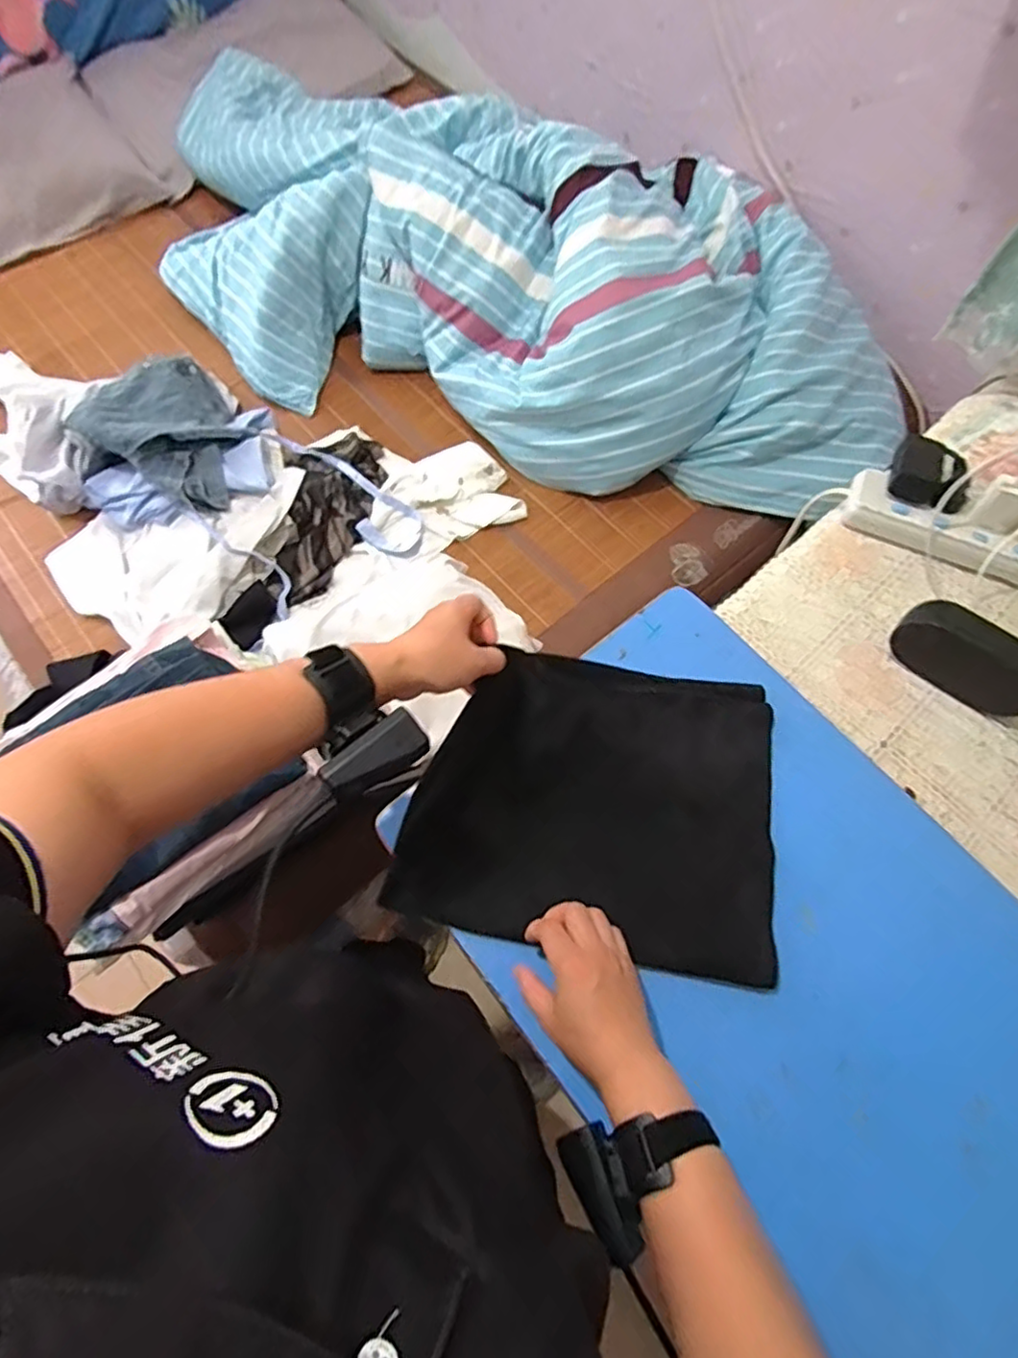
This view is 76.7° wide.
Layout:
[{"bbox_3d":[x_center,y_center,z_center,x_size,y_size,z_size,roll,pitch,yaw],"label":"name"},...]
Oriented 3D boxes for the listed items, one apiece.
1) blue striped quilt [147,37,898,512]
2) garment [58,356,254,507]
[{"bbox_3d":[-0.043,-0.789,1.184,1.555,0.282,0.705,21,69,9],"label":"blue striped quilt"},{"bbox_3d":[-0.537,-0.406,1.073,0.302,0.129,0.257,36,72,14],"label":"garment"}]

